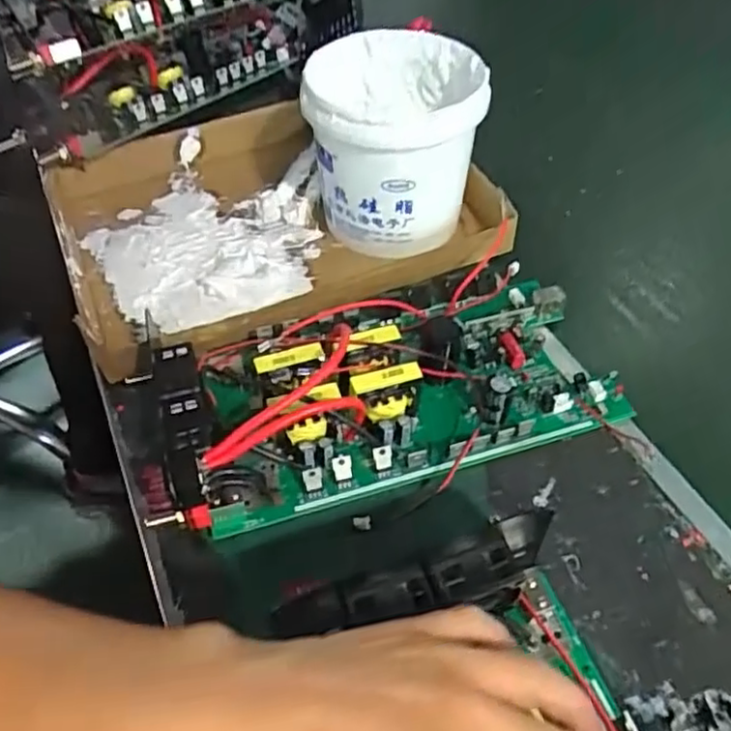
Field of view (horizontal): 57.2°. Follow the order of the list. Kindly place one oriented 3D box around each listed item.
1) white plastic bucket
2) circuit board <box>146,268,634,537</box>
[{"bbox_3d":[0.021,-0.167,0.496,0.117,0.110,0.136,-3,50,1],"label":"white plastic bucket"},{"bbox_3d":[0.009,0.001,0.405,0.279,0.064,0.140,-14,50,-8],"label":"circuit board"}]

